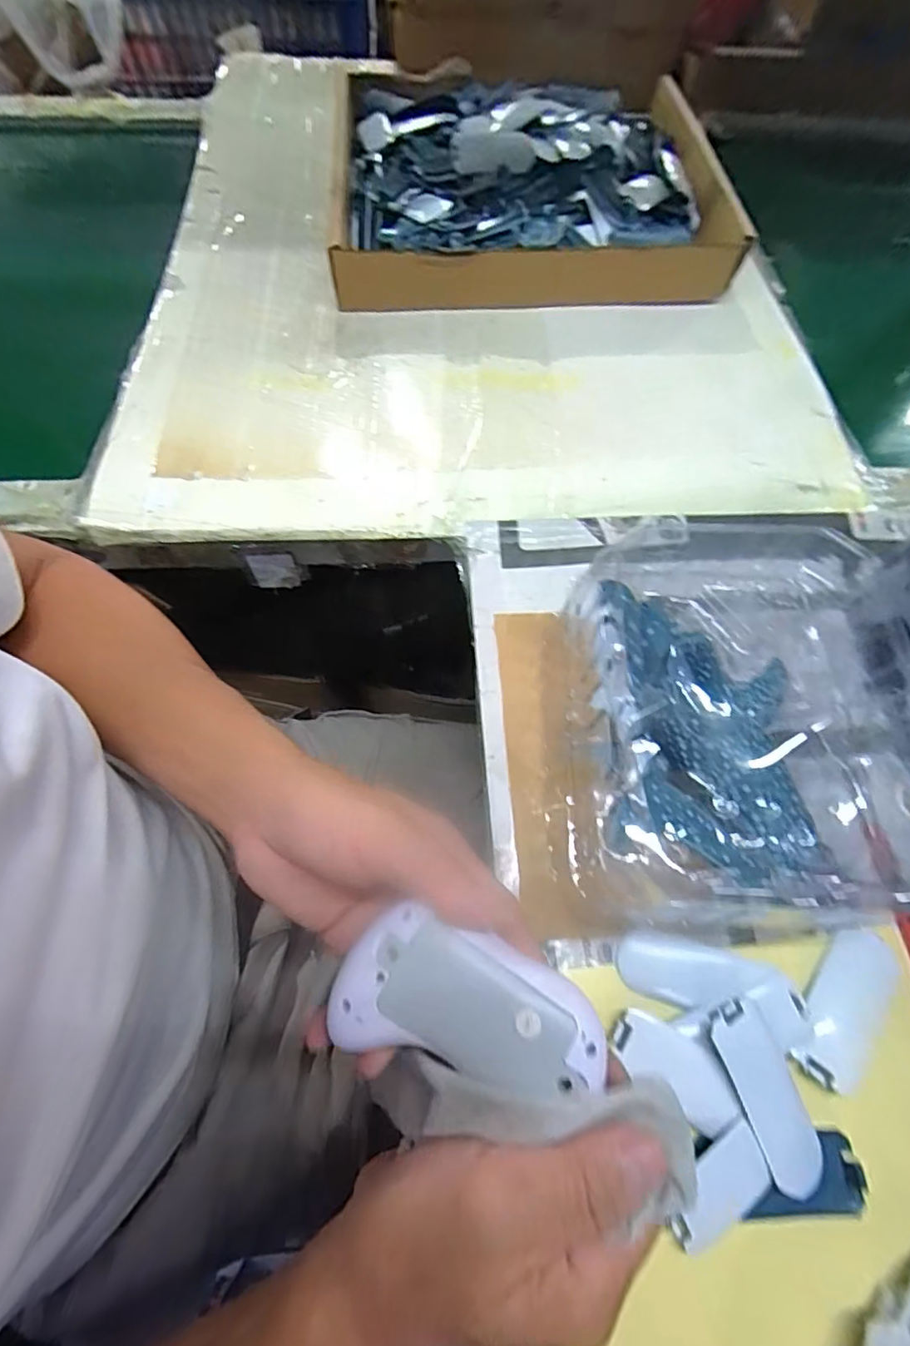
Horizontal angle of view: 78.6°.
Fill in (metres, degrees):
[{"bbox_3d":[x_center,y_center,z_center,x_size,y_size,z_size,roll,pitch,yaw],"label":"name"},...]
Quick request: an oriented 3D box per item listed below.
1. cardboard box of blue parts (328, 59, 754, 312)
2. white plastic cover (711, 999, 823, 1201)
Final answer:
[{"bbox_3d":[0.069,-0.517,0.588,0.389,0.063,0.335,-4,66,-4],"label":"cardboard box of blue parts"},{"bbox_3d":[0.152,0.203,0.271,0.033,0.010,0.085,-22,82,-11],"label":"white plastic cover"}]

